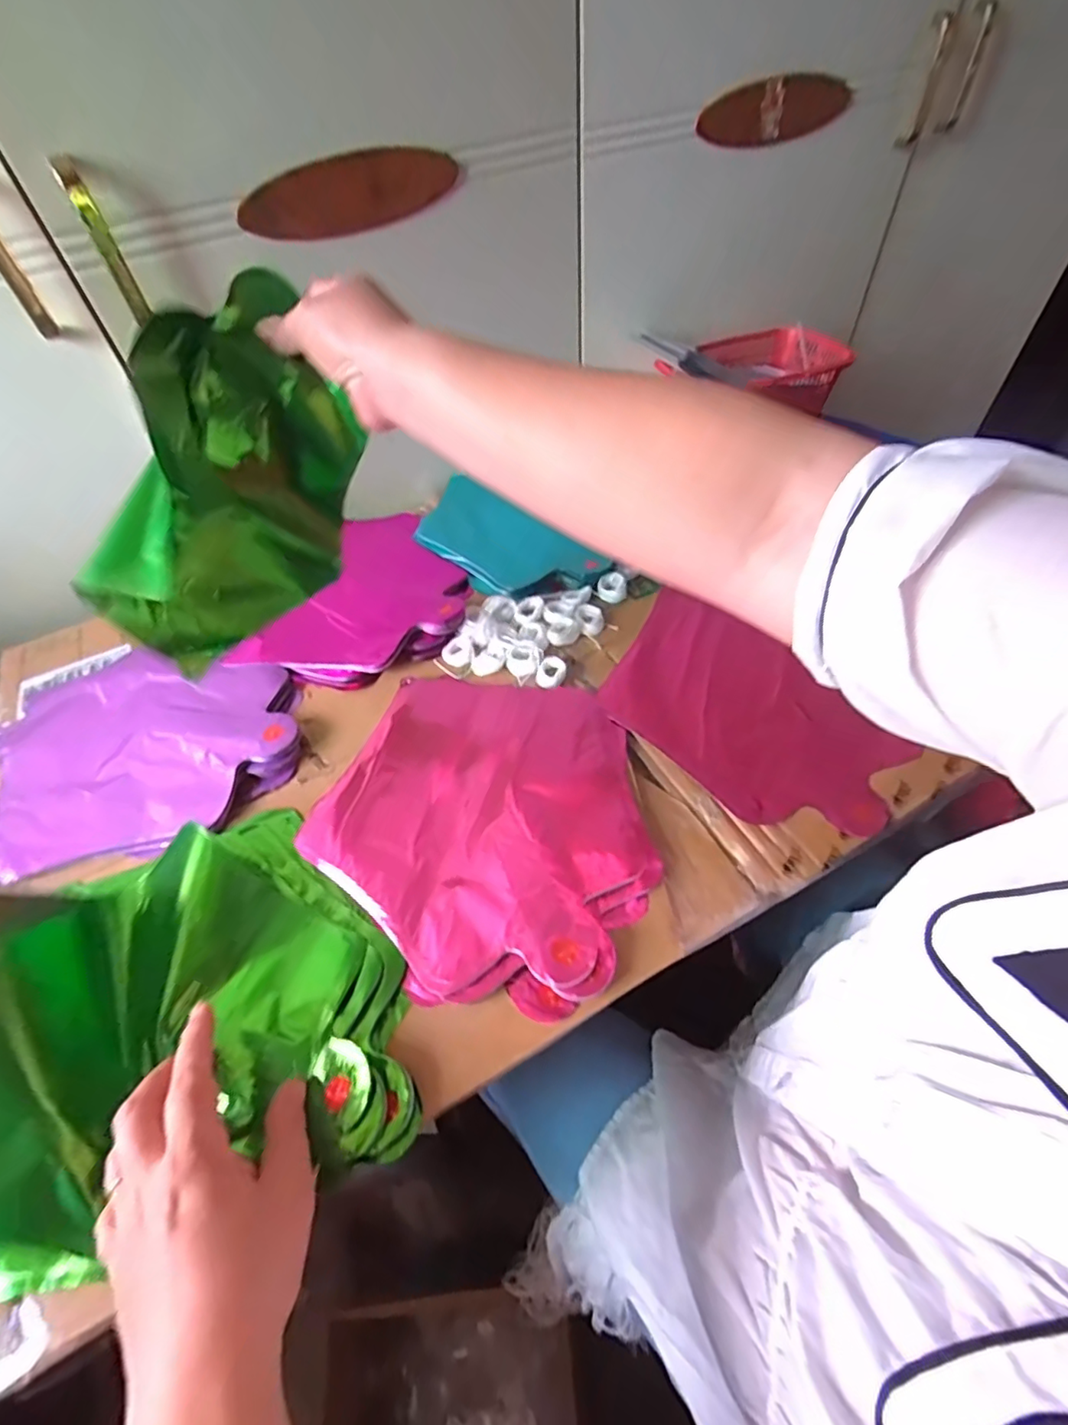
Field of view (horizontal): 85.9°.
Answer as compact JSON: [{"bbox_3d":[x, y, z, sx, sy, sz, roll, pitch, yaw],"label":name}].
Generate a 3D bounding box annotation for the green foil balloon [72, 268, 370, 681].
[{"bbox_3d":[-0.191,-0.132,0.364,0.071,0.171,0.190,27,60,23],"label":"green foil balloon"}]

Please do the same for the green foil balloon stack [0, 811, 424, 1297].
[{"bbox_3d":[-0.209,0.159,0.330,0.235,0.069,0.220,-18,54,-8],"label":"green foil balloon stack"}]

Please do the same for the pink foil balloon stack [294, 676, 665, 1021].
[{"bbox_3d":[-0.030,0.067,0.409,0.233,0.011,0.236,19,57,18],"label":"pink foil balloon stack"}]

